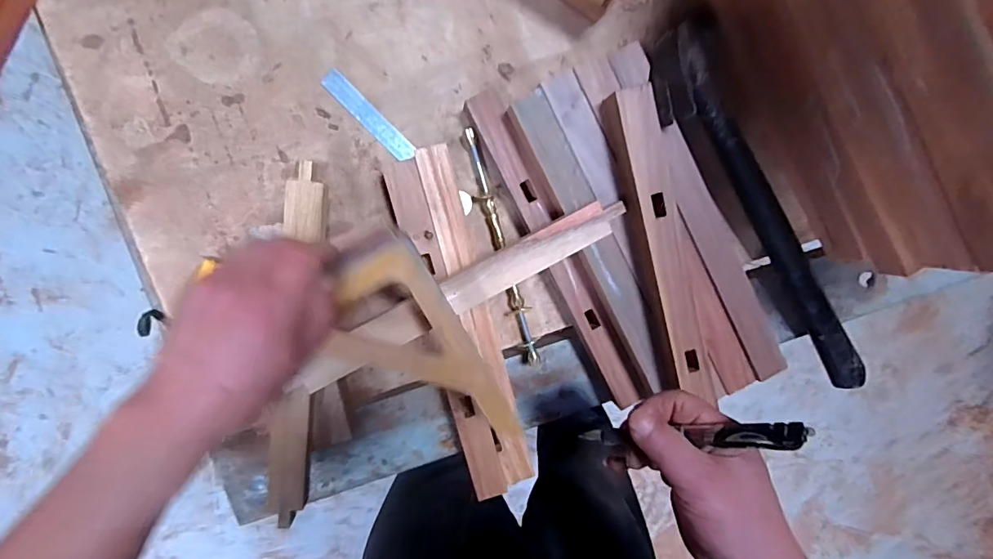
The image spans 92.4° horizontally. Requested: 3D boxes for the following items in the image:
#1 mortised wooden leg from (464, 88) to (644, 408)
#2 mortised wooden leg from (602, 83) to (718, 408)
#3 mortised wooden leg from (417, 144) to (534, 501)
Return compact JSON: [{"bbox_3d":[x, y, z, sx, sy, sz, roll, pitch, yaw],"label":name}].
[{"bbox_3d":[0.055,-0.023,0.455,0.032,0.038,0.314,-27,98,-1],"label":"mortised wooden leg"},{"bbox_3d":[0.139,-0.027,0.403,0.043,0.024,0.258,-14,98,-3],"label":"mortised wooden leg"},{"bbox_3d":[-0.030,0.043,0.454,0.067,0.041,0.331,-14,98,-3],"label":"mortised wooden leg"}]

